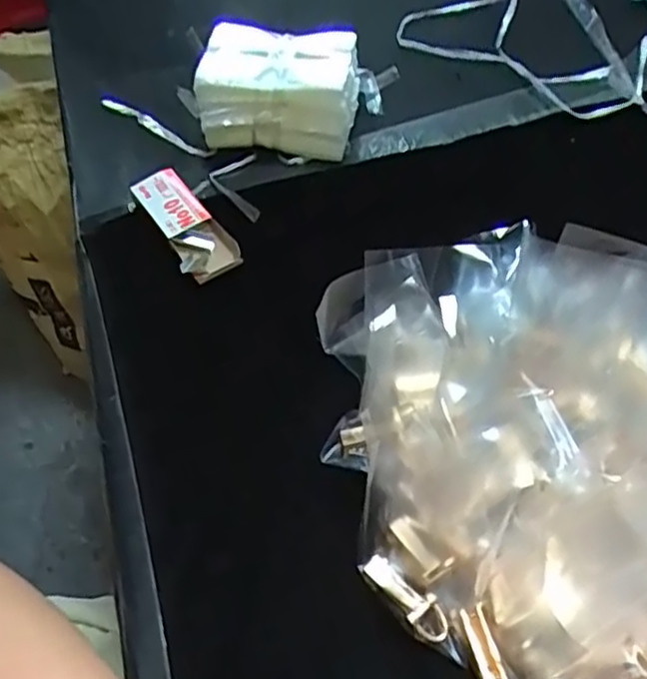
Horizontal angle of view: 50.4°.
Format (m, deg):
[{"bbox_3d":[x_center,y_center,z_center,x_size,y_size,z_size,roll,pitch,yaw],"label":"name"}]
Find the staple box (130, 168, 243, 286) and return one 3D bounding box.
[{"bbox_3d":[-0.082,-0.069,0.412,0.034,0.013,0.090,-28,58,-14],"label":"staple box"}]

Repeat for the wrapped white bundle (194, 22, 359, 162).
[{"bbox_3d":[-0.028,-0.161,0.459,0.098,0.061,0.077,8,55,9],"label":"wrapped white bundle"}]

